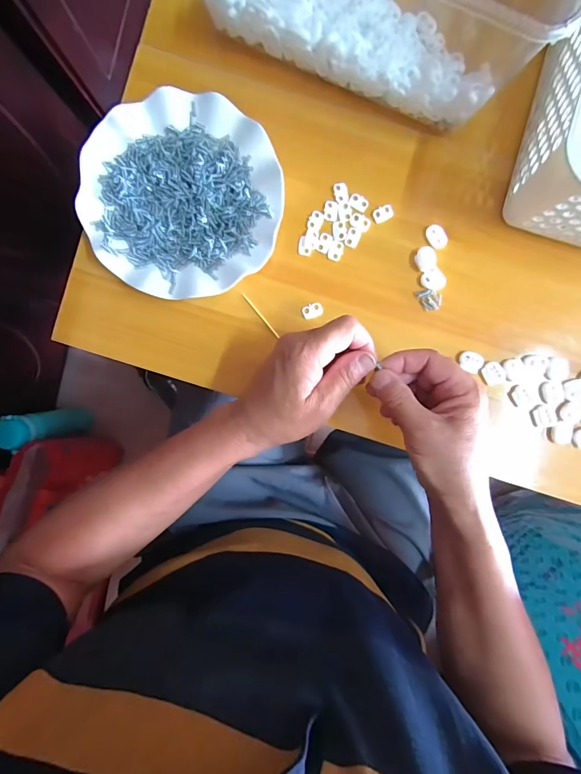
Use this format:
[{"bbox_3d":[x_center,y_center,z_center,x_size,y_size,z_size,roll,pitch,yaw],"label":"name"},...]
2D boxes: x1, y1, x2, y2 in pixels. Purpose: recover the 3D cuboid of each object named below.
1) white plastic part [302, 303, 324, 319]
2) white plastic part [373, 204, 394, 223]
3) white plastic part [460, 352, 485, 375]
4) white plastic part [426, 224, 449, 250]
[{"bbox_3d":[0.022,-0.074,0.365,0.020,0.004,0.014,-17,91,0],"label":"white plastic part"},{"bbox_3d":[0.090,-0.168,0.364,0.019,0.004,0.013,-26,91,1],"label":"white plastic part"},{"bbox_3d":[0.175,-0.024,0.363,0.022,0.004,0.019,24,91,0],"label":"white plastic part"},{"bbox_3d":[0.142,-0.146,0.363,0.016,0.004,0.024,-34,91,1],"label":"white plastic part"}]

